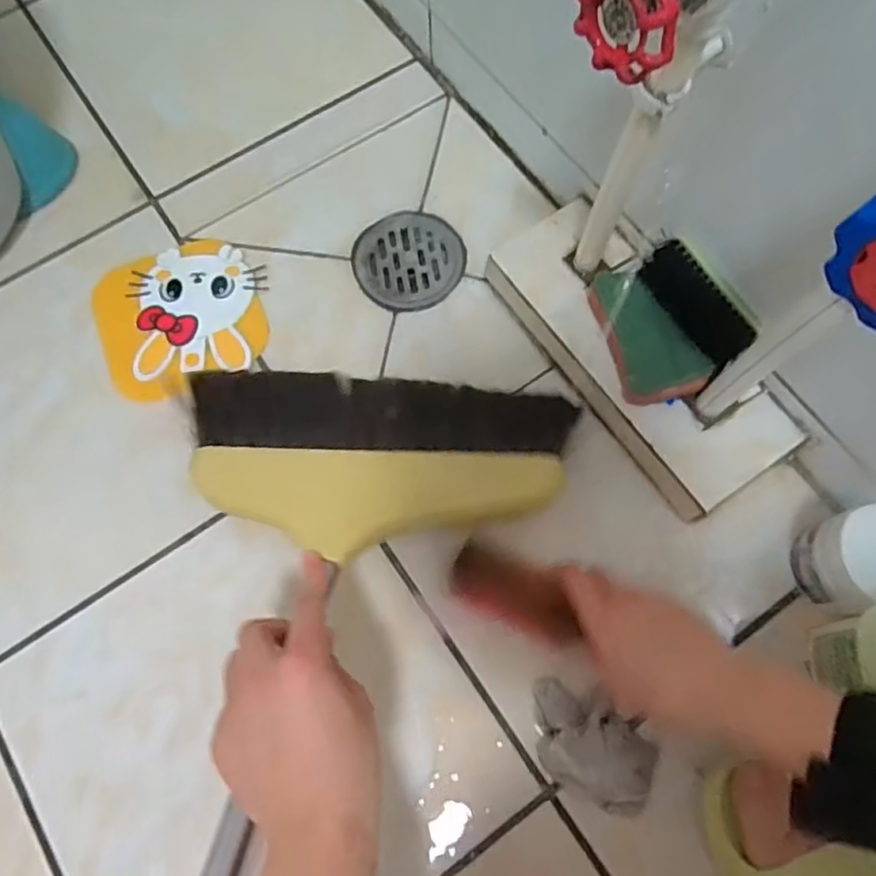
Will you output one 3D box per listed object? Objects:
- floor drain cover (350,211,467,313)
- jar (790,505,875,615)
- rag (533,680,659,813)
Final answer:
[{"bbox_3d":[-0.026,-0.164,0.582,0.098,0.004,0.100,-29,75,-7],"label":"floor drain cover"},{"bbox_3d":[0.299,0.084,0.444,0.070,0.057,0.064,0,73,1],"label":"jar"},{"bbox_3d":[0.107,0.210,0.436,0.090,0.028,0.065,22,75,8],"label":"rag"}]

